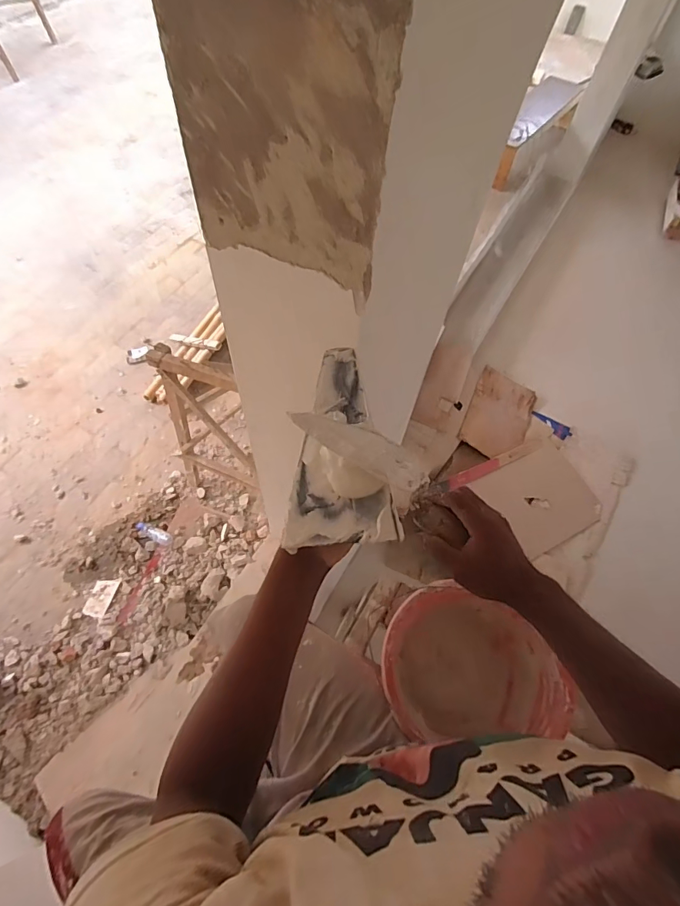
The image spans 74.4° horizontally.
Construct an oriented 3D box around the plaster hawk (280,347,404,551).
[{"bbox_3d":[-0.002,-0.029,0.502,0.103,0.023,0.283,-1,48,-2],"label":"plaster hawk"}]

